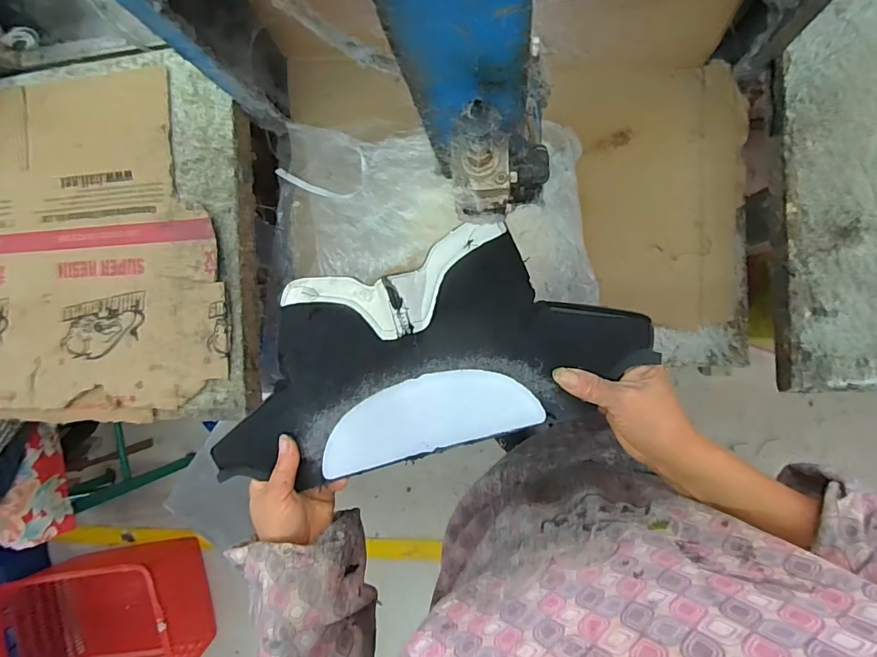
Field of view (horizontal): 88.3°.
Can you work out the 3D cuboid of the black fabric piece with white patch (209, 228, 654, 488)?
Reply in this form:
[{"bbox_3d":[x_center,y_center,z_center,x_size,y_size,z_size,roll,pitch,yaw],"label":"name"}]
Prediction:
[{"bbox_3d":[-0.027,0.014,0.394,0.365,0.063,0.192,-18,73,9],"label":"black fabric piece with white patch"}]

